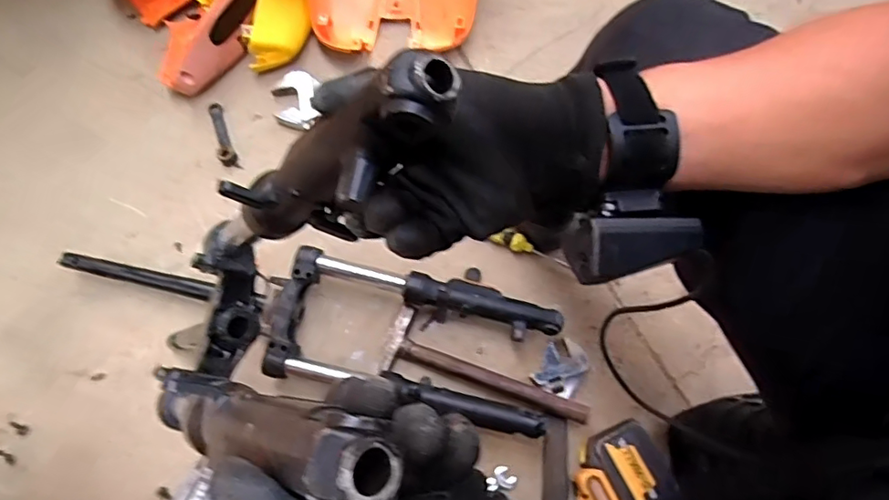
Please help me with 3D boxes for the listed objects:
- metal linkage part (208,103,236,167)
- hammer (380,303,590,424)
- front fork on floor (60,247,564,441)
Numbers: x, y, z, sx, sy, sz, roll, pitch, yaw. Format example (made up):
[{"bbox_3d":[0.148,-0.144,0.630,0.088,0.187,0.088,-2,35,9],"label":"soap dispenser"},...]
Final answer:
[{"bbox_3d":[-0.361,-0.191,0.892,0.025,0.012,0.126,-17,69,-5],"label":"metal linkage part"},{"bbox_3d":[0.057,0.147,0.730,0.269,0.026,0.090,13,69,7],"label":"hammer"},{"bbox_3d":[-0.181,0.087,0.749,0.678,0.057,0.190,13,69,7],"label":"front fork on floor"}]

